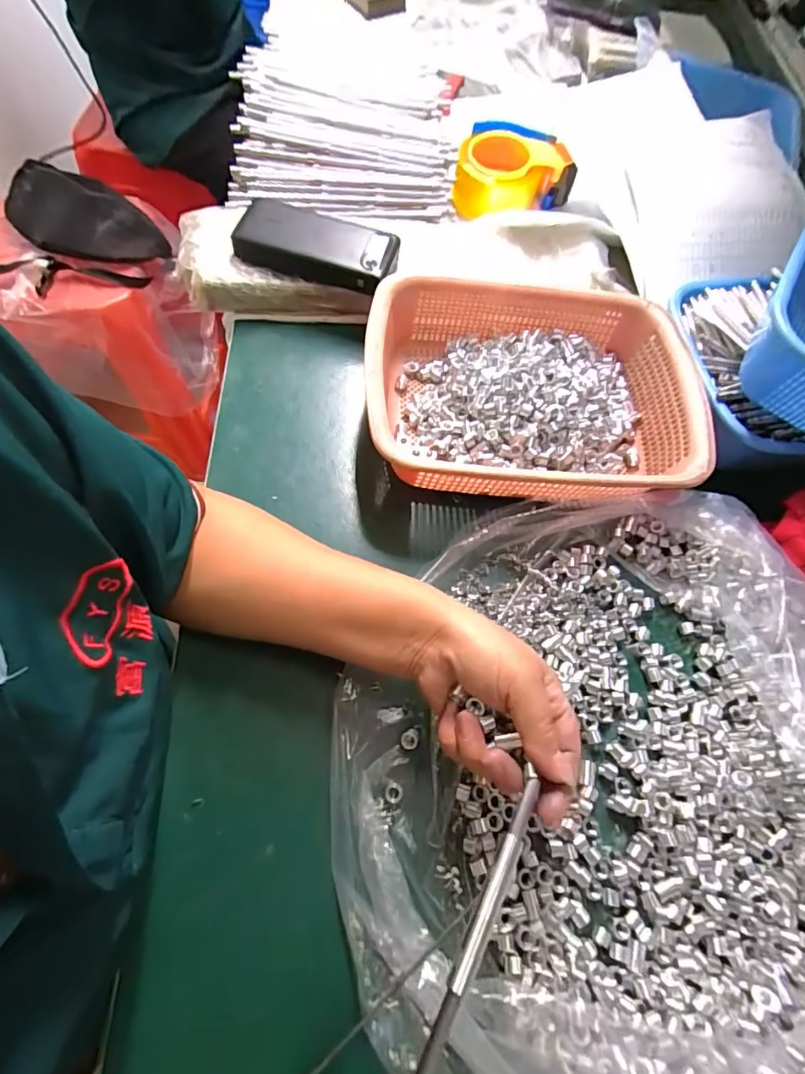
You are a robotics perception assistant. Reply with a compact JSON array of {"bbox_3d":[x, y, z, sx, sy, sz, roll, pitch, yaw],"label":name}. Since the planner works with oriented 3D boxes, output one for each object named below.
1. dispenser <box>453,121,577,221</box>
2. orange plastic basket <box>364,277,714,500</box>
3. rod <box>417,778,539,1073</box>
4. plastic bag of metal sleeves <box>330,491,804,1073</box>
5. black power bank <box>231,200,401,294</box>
[{"bbox_3d":[0.140,-0.450,0.623,0.143,0.070,0.085,12,66,-1],"label":"dispenser"},{"bbox_3d":[0.115,-0.131,0.454,0.294,0.068,0.213,1,67,-6],"label":"orange plastic basket"},{"bbox_3d":[0.026,0.221,0.241,0.009,0.011,0.206,27,66,10],"label":"rod"},{"bbox_3d":[0.177,0.184,0.333,0.425,0.076,0.447,-30,73,-17],"label":"plastic bag of metal sleeves"},{"bbox_3d":[-0.085,-0.285,0.491,0.151,0.026,0.073,19,66,2],"label":"black power bank"}]

